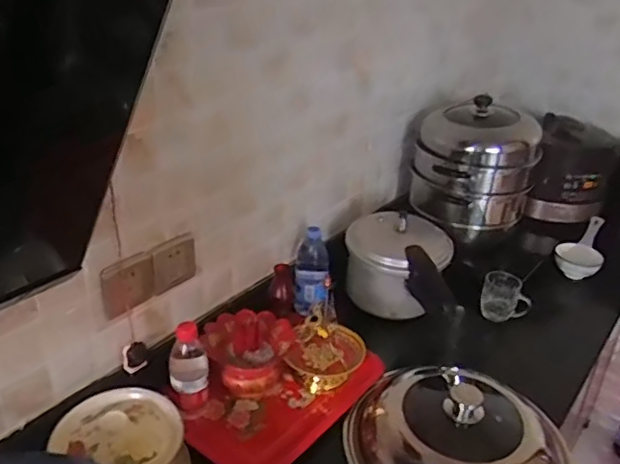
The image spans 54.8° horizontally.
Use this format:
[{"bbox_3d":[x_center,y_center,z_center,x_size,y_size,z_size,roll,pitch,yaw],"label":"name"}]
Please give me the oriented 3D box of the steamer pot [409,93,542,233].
[{"bbox_3d":[0.393,-0.156,1.441,0.281,0.314,0.239,11,30,14],"label":"steamer pot"}]

